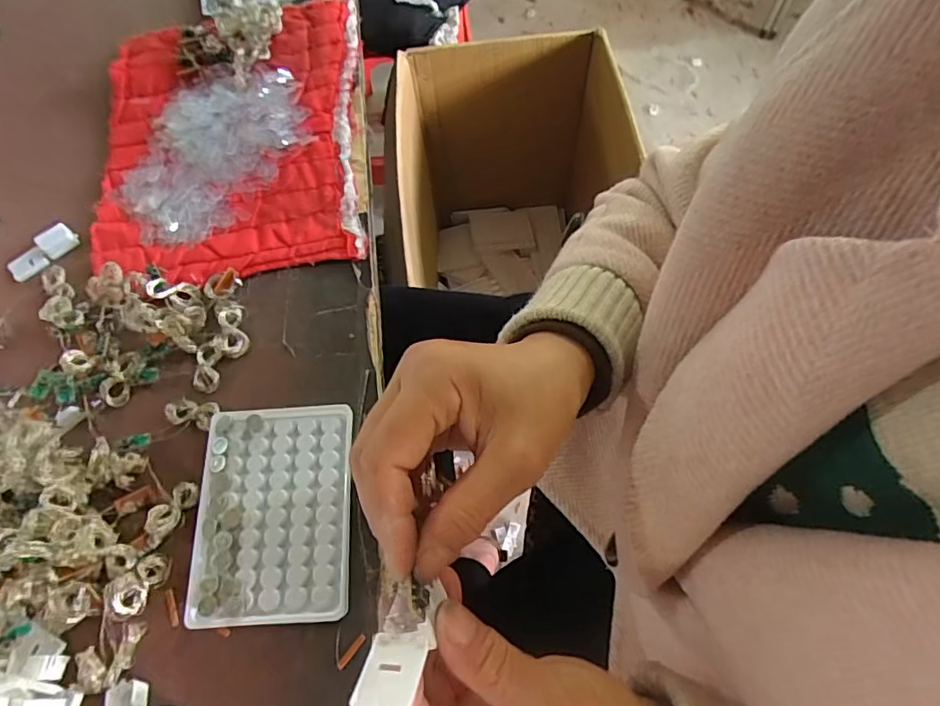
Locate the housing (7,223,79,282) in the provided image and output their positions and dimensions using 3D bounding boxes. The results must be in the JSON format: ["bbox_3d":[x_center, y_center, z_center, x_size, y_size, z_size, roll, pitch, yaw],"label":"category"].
[{"bbox_3d":[-0.349,-0.082,0.431,0.056,0.014,0.021,-40,71,-14],"label":"housing"}]

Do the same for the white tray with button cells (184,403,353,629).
[{"bbox_3d":[-0.124,0.100,0.338,0.095,0.019,0.129,-4,67,0],"label":"white tray with button cells"}]

